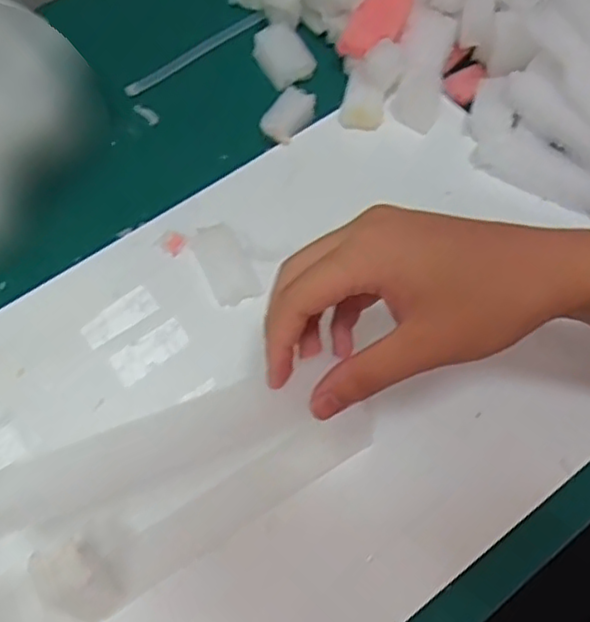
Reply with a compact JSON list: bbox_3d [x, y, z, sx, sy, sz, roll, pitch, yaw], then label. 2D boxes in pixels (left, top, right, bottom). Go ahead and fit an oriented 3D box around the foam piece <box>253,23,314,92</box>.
[{"bbox_3d":[-0.011,-0.209,0.532,0.034,0.020,0.055,-30,65,-13],"label":"foam piece"}]

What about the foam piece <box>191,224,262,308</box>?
[{"bbox_3d":[-0.047,-0.032,0.444,0.031,0.009,0.060,-25,64,-11],"label":"foam piece"}]

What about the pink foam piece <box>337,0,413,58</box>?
[{"bbox_3d":[0.071,-0.237,0.522,0.038,0.024,0.084,30,67,17],"label":"pink foam piece"}]

